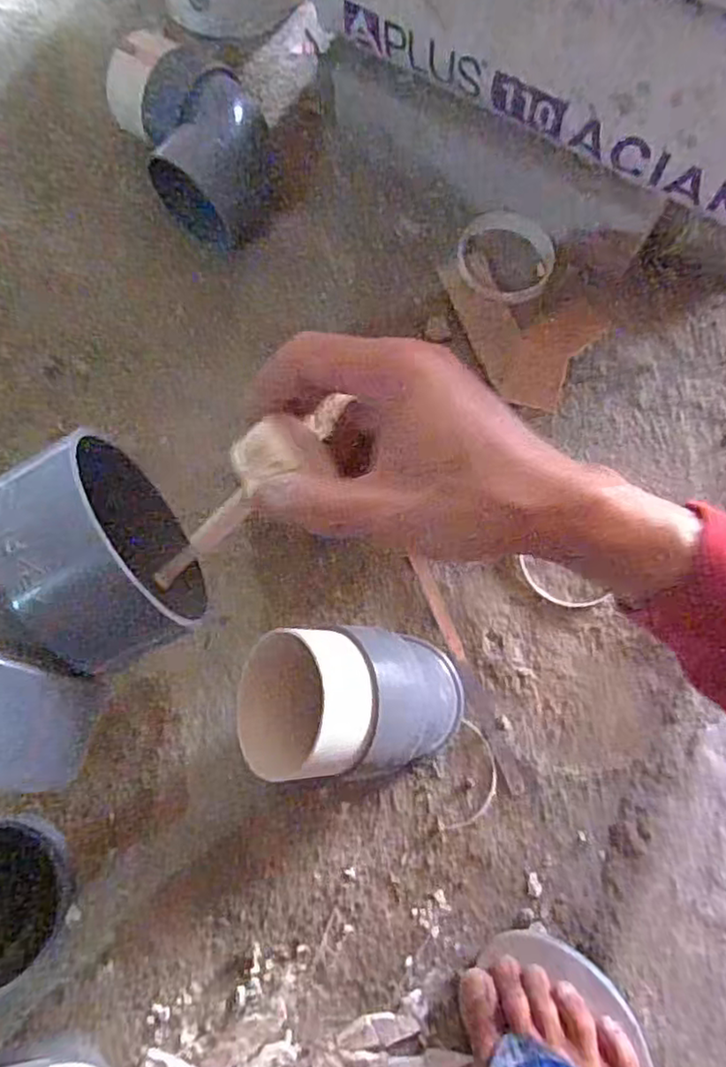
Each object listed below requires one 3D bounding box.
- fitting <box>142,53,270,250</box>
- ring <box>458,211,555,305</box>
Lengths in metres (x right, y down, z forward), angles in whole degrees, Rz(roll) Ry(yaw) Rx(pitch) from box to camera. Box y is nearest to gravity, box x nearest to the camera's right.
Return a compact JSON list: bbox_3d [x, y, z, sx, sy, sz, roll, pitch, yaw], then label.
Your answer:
[{"bbox_3d":[-0.142,-0.351,0.626,0.110,0.093,0.153,-11,73,-1],"label":"fitting"},{"bbox_3d":[0.132,-0.258,0.618,0.090,0.027,0.070,19,75,8],"label":"ring"}]

